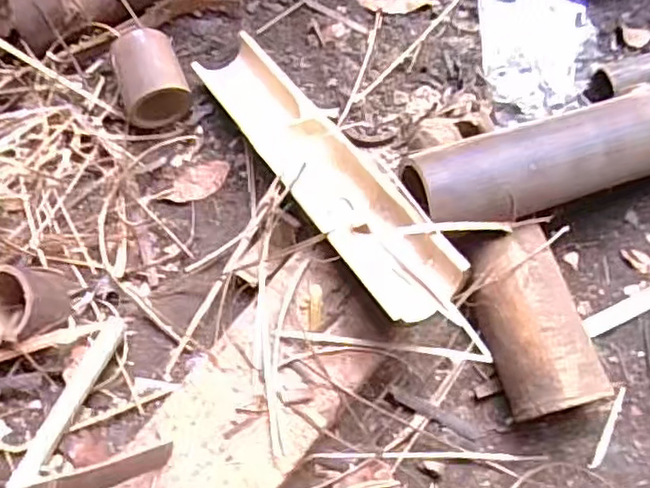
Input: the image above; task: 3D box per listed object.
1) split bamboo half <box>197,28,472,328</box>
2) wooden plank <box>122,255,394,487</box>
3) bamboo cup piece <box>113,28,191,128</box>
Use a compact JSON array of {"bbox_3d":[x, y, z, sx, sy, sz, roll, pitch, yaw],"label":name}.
[{"bbox_3d":[-0.013,-0.079,0.603,0.074,0.033,0.368,-33,58,-9],"label":"split bamboo half"},{"bbox_3d":[-0.125,0.211,0.522,0.117,0.021,0.467,37,77,14],"label":"wooden plank"},{"bbox_3d":[-0.187,-0.180,0.685,0.073,0.062,0.093,-20,71,-4],"label":"bamboo cup piece"}]

